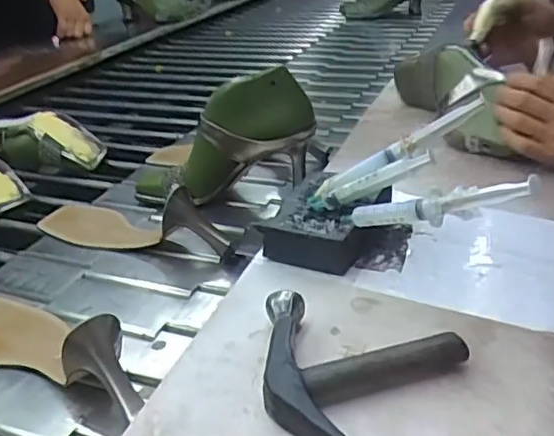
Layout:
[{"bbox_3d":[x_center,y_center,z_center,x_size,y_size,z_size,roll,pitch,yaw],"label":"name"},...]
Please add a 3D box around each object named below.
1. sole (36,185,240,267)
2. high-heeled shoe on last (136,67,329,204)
[{"bbox_3d":[-0.163,-0.002,0.667,0.242,0.066,0.080,16,34,33],"label":"sole"},{"bbox_3d":[-0.062,-0.091,0.733,0.228,0.160,0.068,-3,28,1],"label":"high-heeled shoe on last"}]

